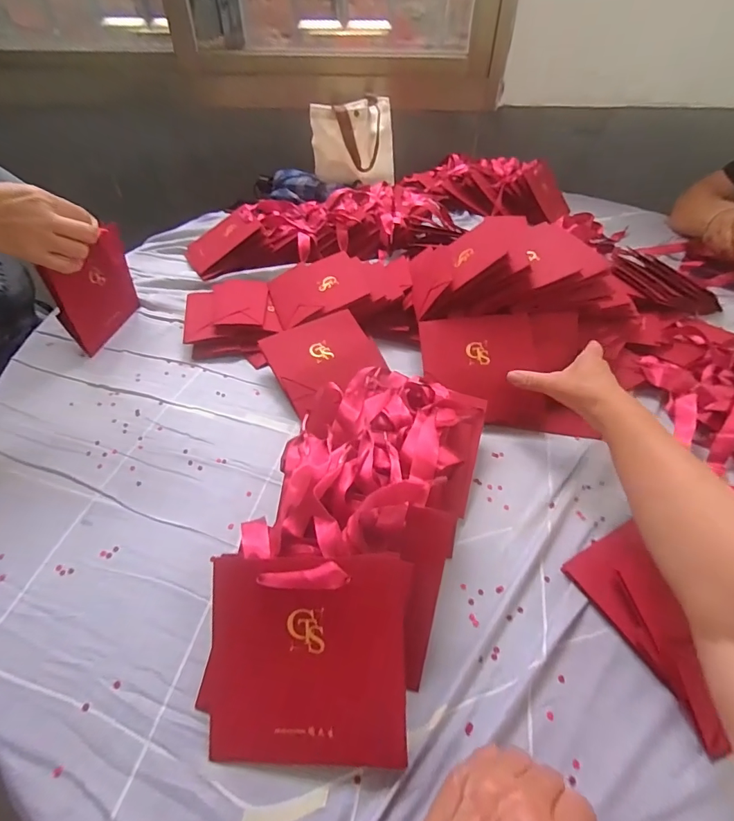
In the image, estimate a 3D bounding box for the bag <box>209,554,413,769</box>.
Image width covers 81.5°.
[{"bbox_3d":[-0.044,0.177,0.303,0.143,0.018,0.141,1,83,8],"label":"bag"}]

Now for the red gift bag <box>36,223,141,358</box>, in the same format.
[{"bbox_3d":[-0.375,-0.169,0.599,0.022,0.130,0.139,12,46,10],"label":"red gift bag"}]

